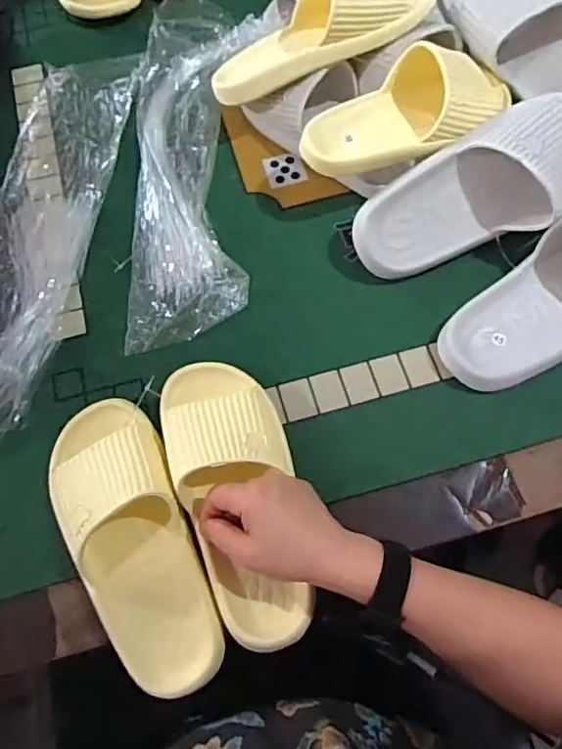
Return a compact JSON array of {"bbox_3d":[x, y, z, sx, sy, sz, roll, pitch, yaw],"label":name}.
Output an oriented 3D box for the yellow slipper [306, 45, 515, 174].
[{"bbox_3d":[0.131,-0.279,0.565,0.228,0.069,0.112,-11,69,-4],"label":"yellow slipper"}]

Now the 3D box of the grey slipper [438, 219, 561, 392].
[{"bbox_3d":[0.287,-0.087,0.535,0.289,0.068,0.113,-34,72,-12],"label":"grey slipper"}]

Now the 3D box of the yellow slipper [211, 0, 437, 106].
[{"bbox_3d":[0.038,-0.378,0.600,0.260,0.063,0.100,-22,69,9],"label":"yellow slipper"}]

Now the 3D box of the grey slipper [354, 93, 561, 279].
[{"bbox_3d":[0.220,-0.187,0.561,0.299,0.082,0.118,-24,70,-8],"label":"grey slipper"}]

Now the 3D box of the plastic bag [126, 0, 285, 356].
[{"bbox_3d":[-0.098,-0.236,0.615,0.152,0.034,0.436,4,69,2],"label":"plastic bag"}]

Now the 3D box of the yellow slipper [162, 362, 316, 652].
[{"bbox_3d":[-0.039,0.102,0.476,0.102,0.070,0.248,-13,78,-4],"label":"yellow slipper"}]

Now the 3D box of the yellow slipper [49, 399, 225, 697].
[{"bbox_3d":[-0.128,0.128,0.466,0.106,0.063,0.256,-28,71,-10],"label":"yellow slipper"}]

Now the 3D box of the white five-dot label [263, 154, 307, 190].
[{"bbox_3d":[0.005,-0.236,0.640,0.044,0.004,0.045,-13,69,-4],"label":"white five-dot label"}]

